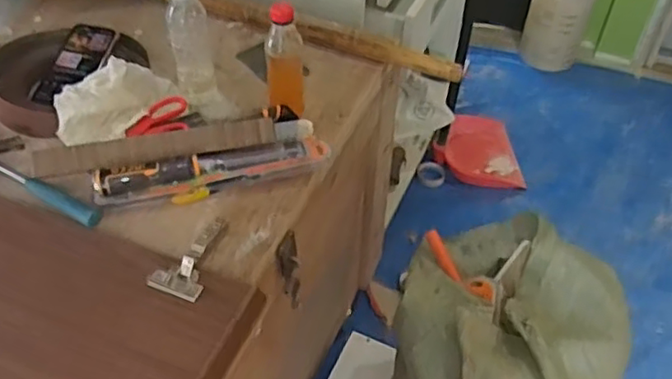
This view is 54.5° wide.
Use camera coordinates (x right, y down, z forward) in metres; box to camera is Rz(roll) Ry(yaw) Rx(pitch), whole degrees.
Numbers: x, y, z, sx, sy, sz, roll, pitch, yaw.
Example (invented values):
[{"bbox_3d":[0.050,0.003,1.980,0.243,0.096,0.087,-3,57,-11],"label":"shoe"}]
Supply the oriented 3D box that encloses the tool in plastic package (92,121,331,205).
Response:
[{"bbox_3d":[-0.159,-0.026,0.862,0.300,0.035,0.058,-16,49,-16],"label":"tool in plastic package"}]

